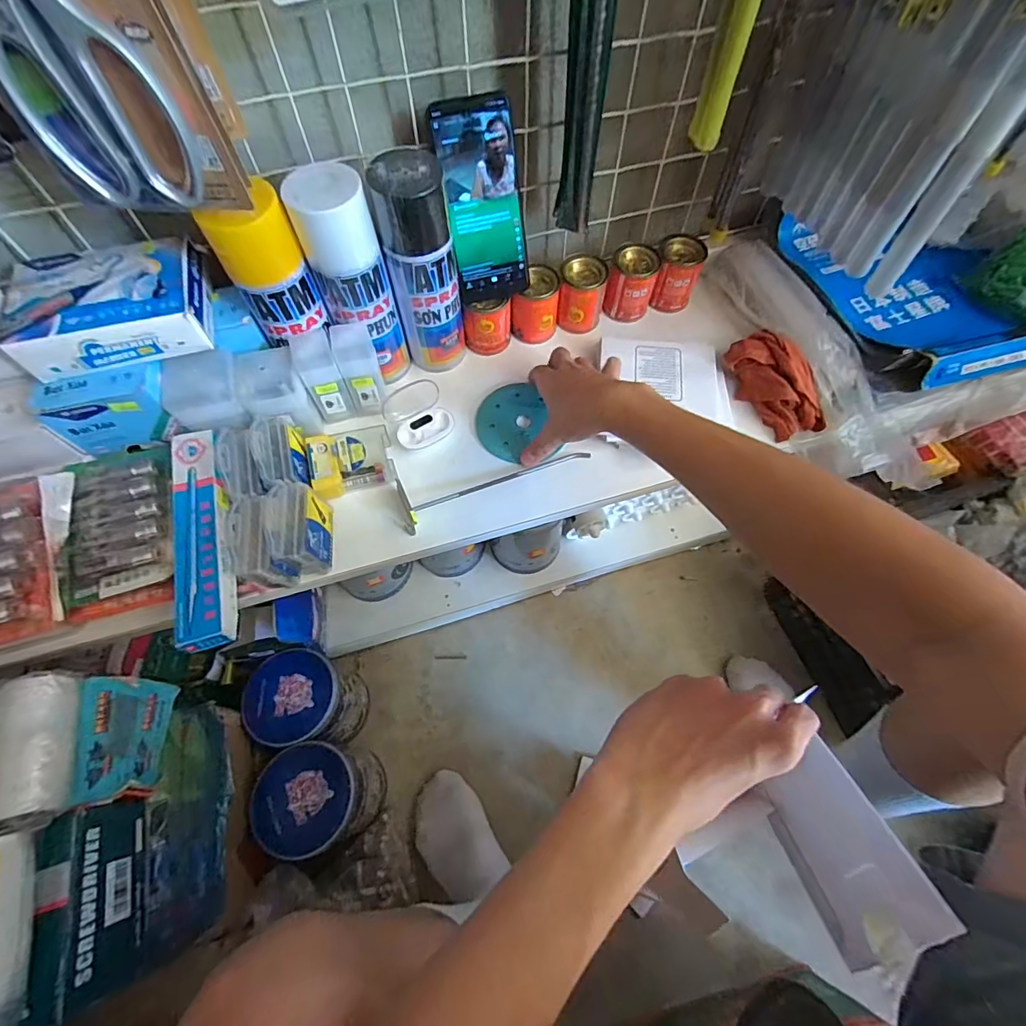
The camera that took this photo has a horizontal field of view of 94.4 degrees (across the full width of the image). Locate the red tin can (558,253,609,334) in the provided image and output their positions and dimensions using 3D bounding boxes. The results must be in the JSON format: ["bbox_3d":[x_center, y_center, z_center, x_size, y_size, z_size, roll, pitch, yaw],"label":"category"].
[{"bbox_3d":[0.080,-0.251,0.553,0.051,0.067,0.050,0,62,1],"label":"red tin can"}]

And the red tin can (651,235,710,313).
[{"bbox_3d":[0.197,-0.284,0.572,0.051,0.069,0.050,13,63,8],"label":"red tin can"}]

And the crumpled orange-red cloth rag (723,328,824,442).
[{"bbox_3d":[0.289,-0.140,0.515,0.061,0.054,0.121,-30,66,-14],"label":"crumpled orange-red cloth rag"}]

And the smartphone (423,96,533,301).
[{"bbox_3d":[-0.027,-0.291,0.456,0.072,0.160,0.010,-17,40,-8],"label":"smartphone"}]

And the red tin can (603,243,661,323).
[{"bbox_3d":[0.140,-0.271,0.564,0.050,0.065,0.048,0,62,1],"label":"red tin can"}]

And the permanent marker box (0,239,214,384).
[{"bbox_3d":[-0.350,-0.177,0.410,0.159,0.043,0.101,-12,63,-5],"label":"permanent marker box"}]

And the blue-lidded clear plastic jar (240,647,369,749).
[{"bbox_3d":[-0.278,0.264,0.661,0.115,0.169,0.109,0,62,1],"label":"blue-lidded clear plastic jar"}]

